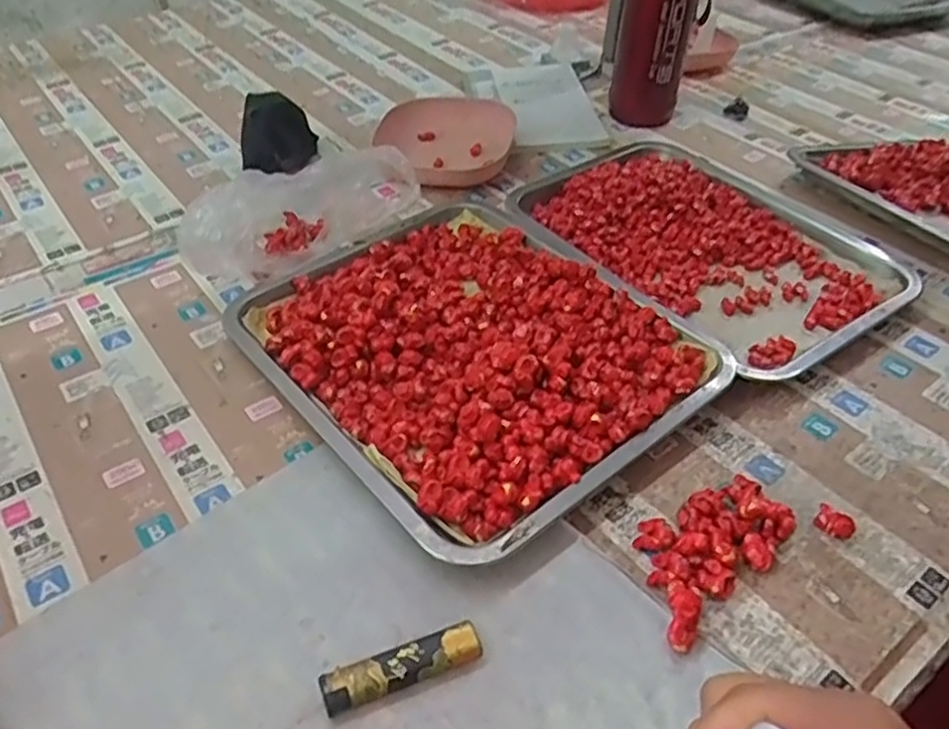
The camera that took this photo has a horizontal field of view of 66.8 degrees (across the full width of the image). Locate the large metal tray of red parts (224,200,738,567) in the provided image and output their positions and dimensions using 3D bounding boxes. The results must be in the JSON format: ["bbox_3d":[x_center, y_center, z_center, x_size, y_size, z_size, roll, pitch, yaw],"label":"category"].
[{"bbox_3d":[-0.005,-0.021,0.526,0.260,0.033,0.306,-28,51,-28],"label":"large metal tray of red parts"}]

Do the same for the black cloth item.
[{"bbox_3d":[-0.204,-0.240,0.743,0.071,0.058,0.073,1,43,-1],"label":"black cloth item"}]

